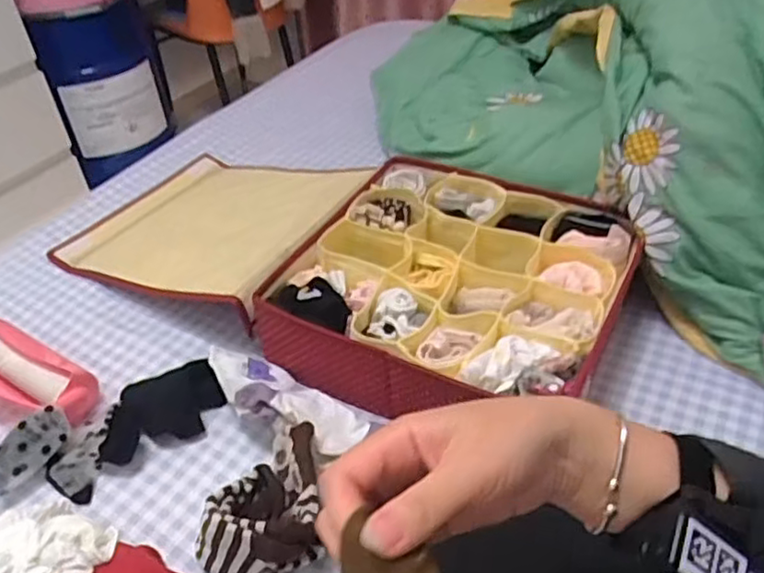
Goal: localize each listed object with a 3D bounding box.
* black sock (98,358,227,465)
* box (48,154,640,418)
[{"bbox_3d":[-0.232,0.125,0.690,0.127,0.037,0.082,-18,42,-16],"label":"black sock"},{"bbox_3d":[-0.074,-0.053,0.842,0.723,0.098,0.338,20,46,26],"label":"box"}]

